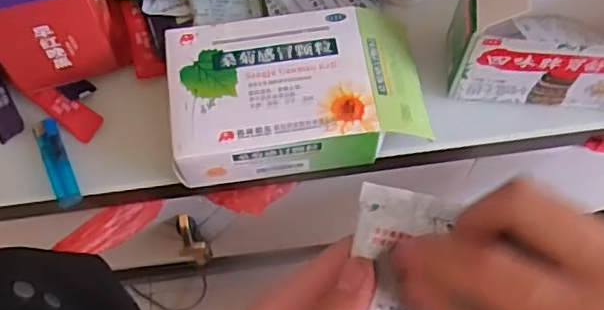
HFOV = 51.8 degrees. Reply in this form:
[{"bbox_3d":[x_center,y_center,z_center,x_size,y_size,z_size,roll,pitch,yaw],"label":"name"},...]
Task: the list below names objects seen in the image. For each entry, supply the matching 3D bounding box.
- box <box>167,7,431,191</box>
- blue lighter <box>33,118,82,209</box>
[{"bbox_3d":[-0.003,-0.049,0.488,0.194,0.044,0.120,-8,67,-2],"label":"box"},{"bbox_3d":[-0.200,0.006,0.512,0.019,0.011,0.077,-22,68,-8],"label":"blue lighter"}]

